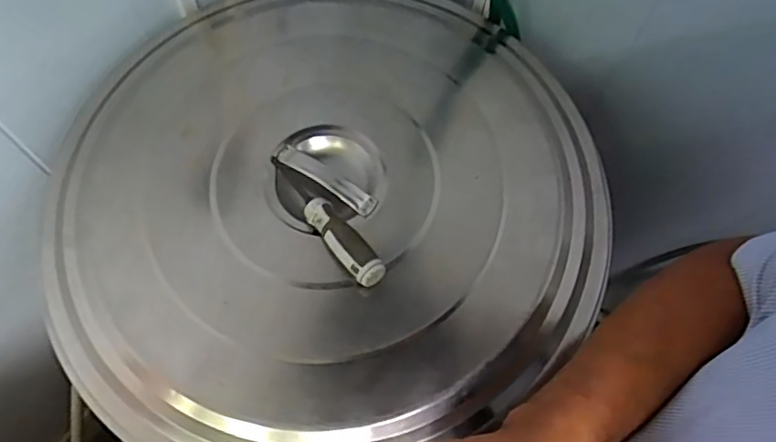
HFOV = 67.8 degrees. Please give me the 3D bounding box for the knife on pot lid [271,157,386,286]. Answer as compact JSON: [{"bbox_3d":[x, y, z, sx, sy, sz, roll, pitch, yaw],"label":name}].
[{"bbox_3d":[-0.068,-0.004,0.603,0.033,0.029,0.182,-33,58,-15],"label":"knife on pot lid"}]

